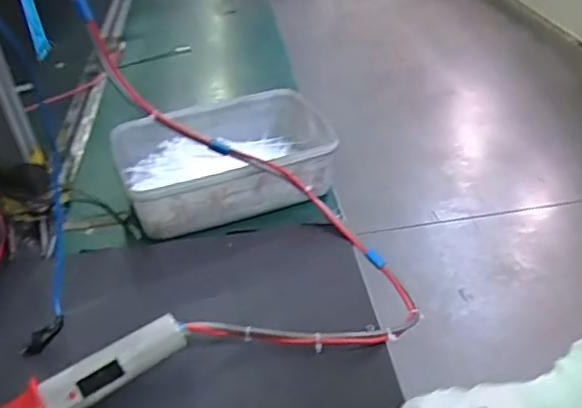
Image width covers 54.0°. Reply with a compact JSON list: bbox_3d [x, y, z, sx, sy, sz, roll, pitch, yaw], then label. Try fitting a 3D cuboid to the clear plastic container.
[{"bbox_3d":[-0.068,-0.046,0.621,0.217,0.071,0.156,-16,37,-14],"label":"clear plastic container"}]

